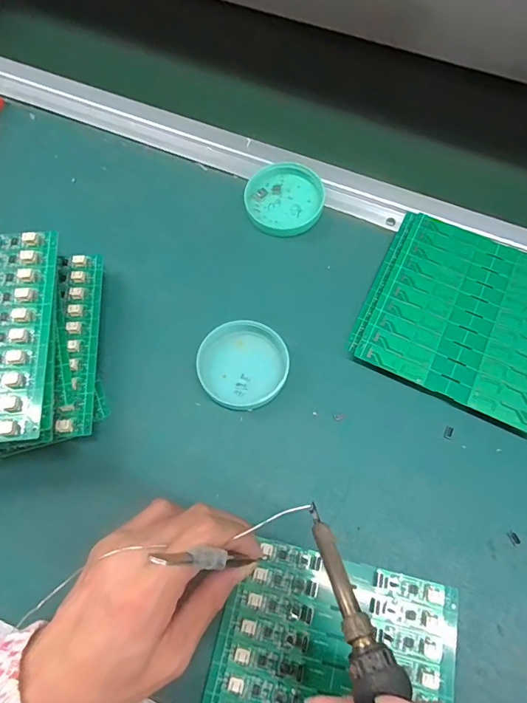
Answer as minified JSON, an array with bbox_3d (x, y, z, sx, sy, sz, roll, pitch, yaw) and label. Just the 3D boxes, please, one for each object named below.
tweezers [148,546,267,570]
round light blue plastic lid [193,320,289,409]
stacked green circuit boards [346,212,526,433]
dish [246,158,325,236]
[{"bbox_3d":[-0.019,0.105,0.222,0.011,0.116,0.007,2,67,22],"label":"tweezers"},{"bbox_3d":[-0.015,0.009,0.318,0.062,0.012,0.062,0,68,0],"label":"round light blue plastic lid"},{"bbox_3d":[0.153,-0.028,0.333,0.142,0.015,0.138,24,70,9],"label":"stacked green circuit boards"},{"bbox_3d":[0.017,-0.130,0.373,0.063,0.015,0.063,0,78,2],"label":"dish"}]

